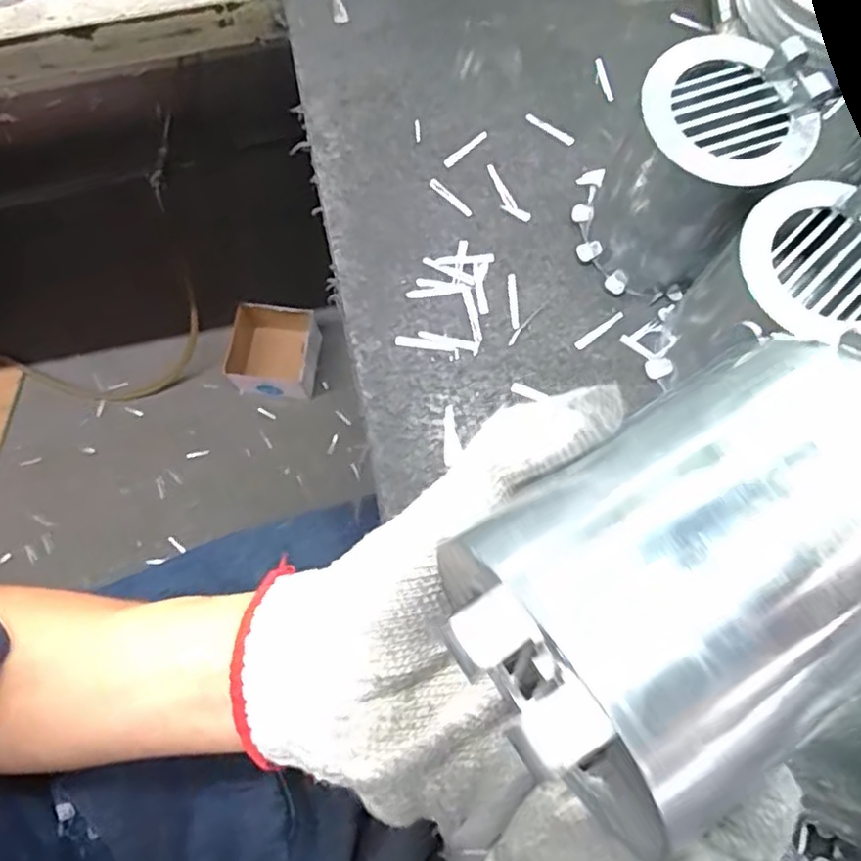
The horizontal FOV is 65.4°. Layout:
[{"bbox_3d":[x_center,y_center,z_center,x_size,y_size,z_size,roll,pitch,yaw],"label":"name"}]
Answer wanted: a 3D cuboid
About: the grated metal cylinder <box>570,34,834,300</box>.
[{"bbox_3d":[0.140,-0.142,0.381,0.094,0.115,0.093,0,75,1],"label":"grated metal cylinder"}]

